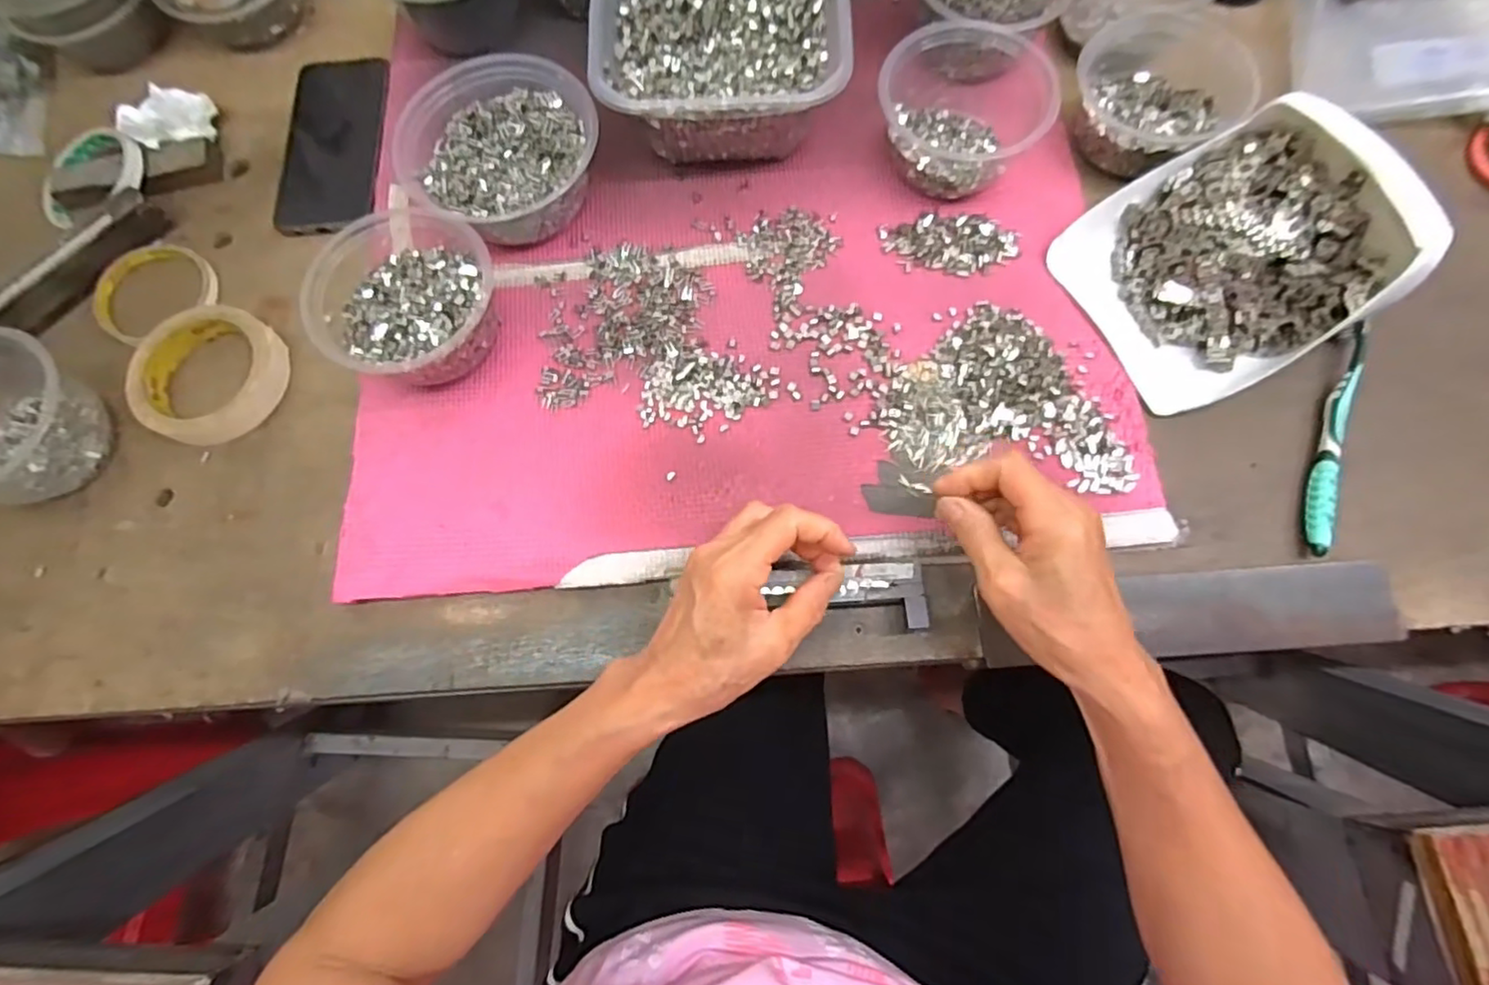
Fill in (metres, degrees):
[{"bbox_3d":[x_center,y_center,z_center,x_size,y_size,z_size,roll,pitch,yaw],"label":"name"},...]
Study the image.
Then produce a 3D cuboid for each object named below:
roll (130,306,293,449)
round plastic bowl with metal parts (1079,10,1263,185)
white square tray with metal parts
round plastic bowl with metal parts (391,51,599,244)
[{"bbox_3d":[-0.379,-0.084,0.450,0.092,0.019,0.096,0,74,2],"label":"roll"},{"bbox_3d":[0.300,-0.292,0.461,0.126,0.048,0.113,-43,77,-10],"label":"round plastic bowl with metal parts"},{"bbox_3d":[0.318,-0.157,0.410,0.163,0.085,0.151,-28,75,-6],"label":"white square tray with metal parts"},{"bbox_3d":[-0.170,-0.237,0.457,0.135,0.061,0.129,0,74,2],"label":"round plastic bowl with metal parts"}]

